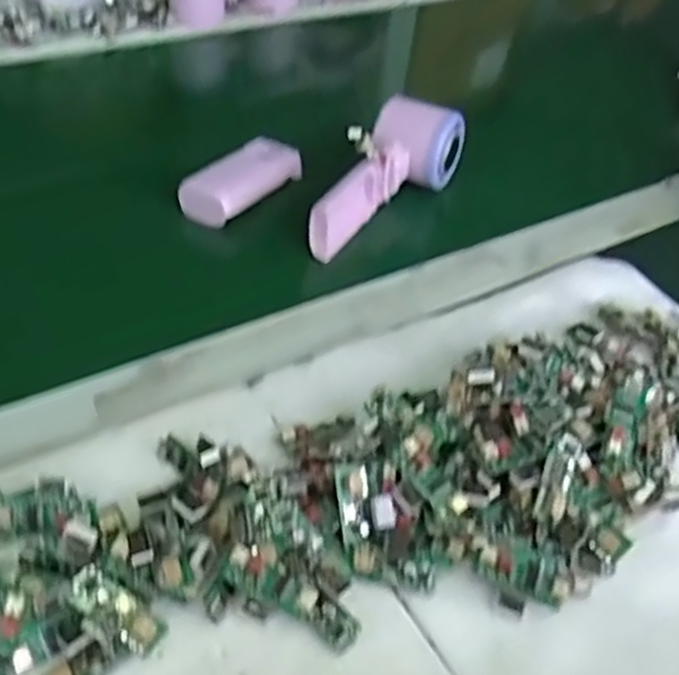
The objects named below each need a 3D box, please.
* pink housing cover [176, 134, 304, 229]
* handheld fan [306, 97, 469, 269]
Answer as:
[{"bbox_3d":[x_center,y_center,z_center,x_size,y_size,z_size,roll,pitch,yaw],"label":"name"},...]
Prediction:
[{"bbox_3d":[-0.067,-0.115,0.556,0.042,0.021,0.105,28,46,21],"label":"pink housing cover"},{"bbox_3d":[0.025,-0.116,0.549,0.051,0.062,0.153,33,60,25],"label":"handheld fan"}]

